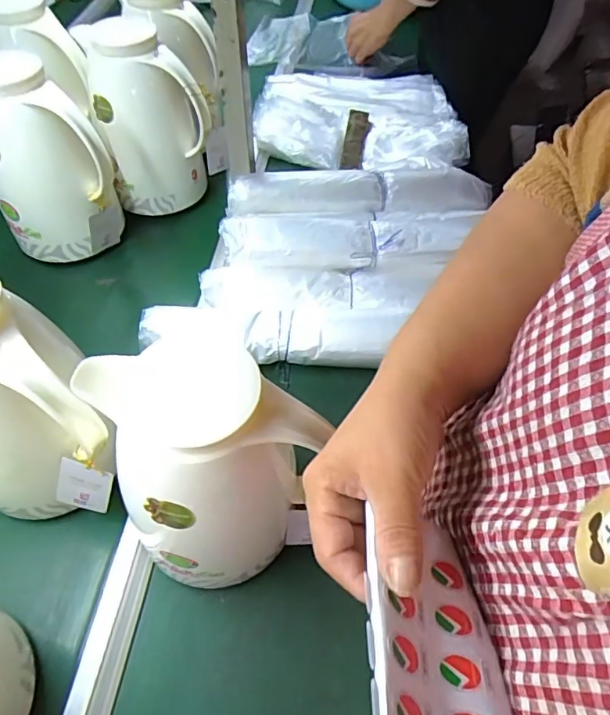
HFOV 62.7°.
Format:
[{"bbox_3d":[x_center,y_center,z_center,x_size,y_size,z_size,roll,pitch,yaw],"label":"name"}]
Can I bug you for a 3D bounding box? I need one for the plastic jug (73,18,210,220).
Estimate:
[{"bbox_3d":[-0.244,-0.363,0.769,0.145,0.235,0.141,-22,56,-16],"label":"plastic jug"}]

